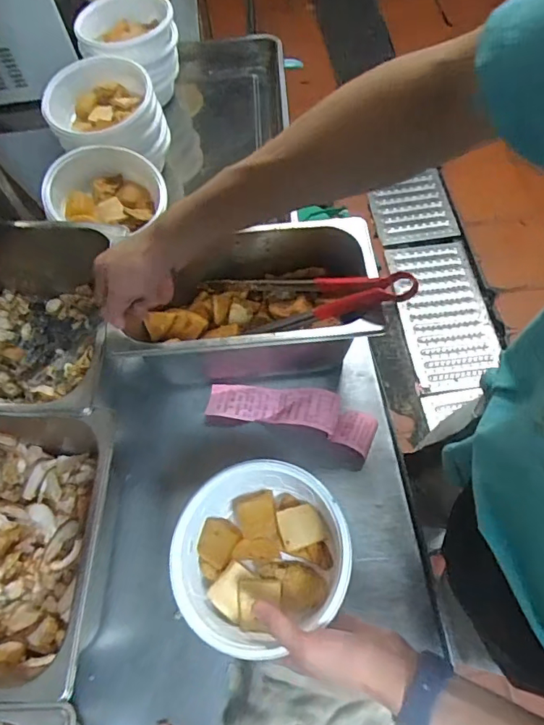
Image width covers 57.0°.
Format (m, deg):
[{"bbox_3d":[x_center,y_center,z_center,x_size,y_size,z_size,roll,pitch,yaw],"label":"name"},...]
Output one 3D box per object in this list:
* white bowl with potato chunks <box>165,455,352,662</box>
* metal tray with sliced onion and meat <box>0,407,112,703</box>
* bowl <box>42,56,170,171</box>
[{"bbox_3d":[-0.014,0.184,0.489,0.165,0.064,0.159,-1,63,2],"label":"white bowl with potato chunks"},{"bbox_3d":[-0.273,0.201,0.541,0.213,0.143,0.254,-1,63,3],"label":"metal tray with sliced onion and meat"},{"bbox_3d":[-0.260,-0.382,0.789,0.174,0.100,0.155,-16,63,-5],"label":"bowl"}]

